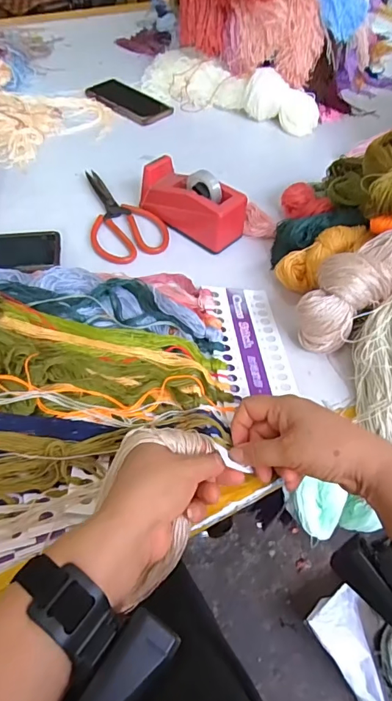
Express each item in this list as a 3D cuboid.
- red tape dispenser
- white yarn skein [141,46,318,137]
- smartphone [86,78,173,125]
[{"bbox_3d":[-0.007,-0.201,0.624,0.149,0.069,0.063,36,59,22],"label":"red tape dispenser"},{"bbox_3d":[0.056,-0.485,0.849,0.349,0.060,0.098,25,55,15],"label":"white yarn skein"},{"bbox_3d":[-0.126,-0.461,0.849,0.165,0.007,0.087,35,59,21],"label":"smartphone"}]

